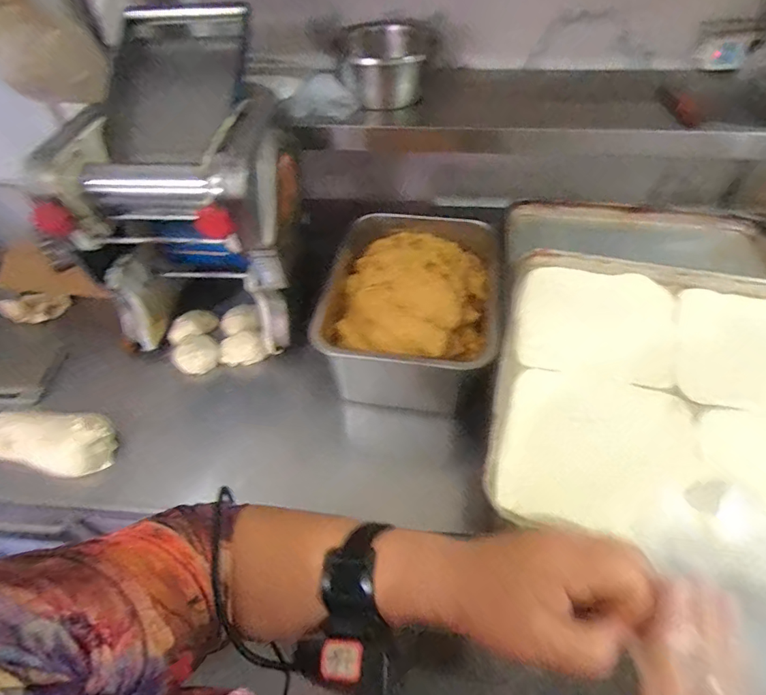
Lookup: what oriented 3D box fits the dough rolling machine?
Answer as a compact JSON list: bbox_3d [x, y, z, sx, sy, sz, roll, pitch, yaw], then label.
[{"bbox_3d":[-0.290,-0.238,0.753,0.312,0.401,0.366,-3,48,-1],"label":"dough rolling machine"}]

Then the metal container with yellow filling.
[{"bbox_3d":[0.055,-0.073,0.798,0.255,0.187,0.347,9,49,9],"label":"metal container with yellow filling"}]

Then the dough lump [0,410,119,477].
[{"bbox_3d":[-0.501,0.133,0.698,0.188,0.066,0.089,8,49,9],"label":"dough lump"}]

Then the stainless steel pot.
[{"bbox_3d":[-0.004,-0.501,0.838,0.145,0.100,0.147,-1,48,1],"label":"stainless steel pot"}]

